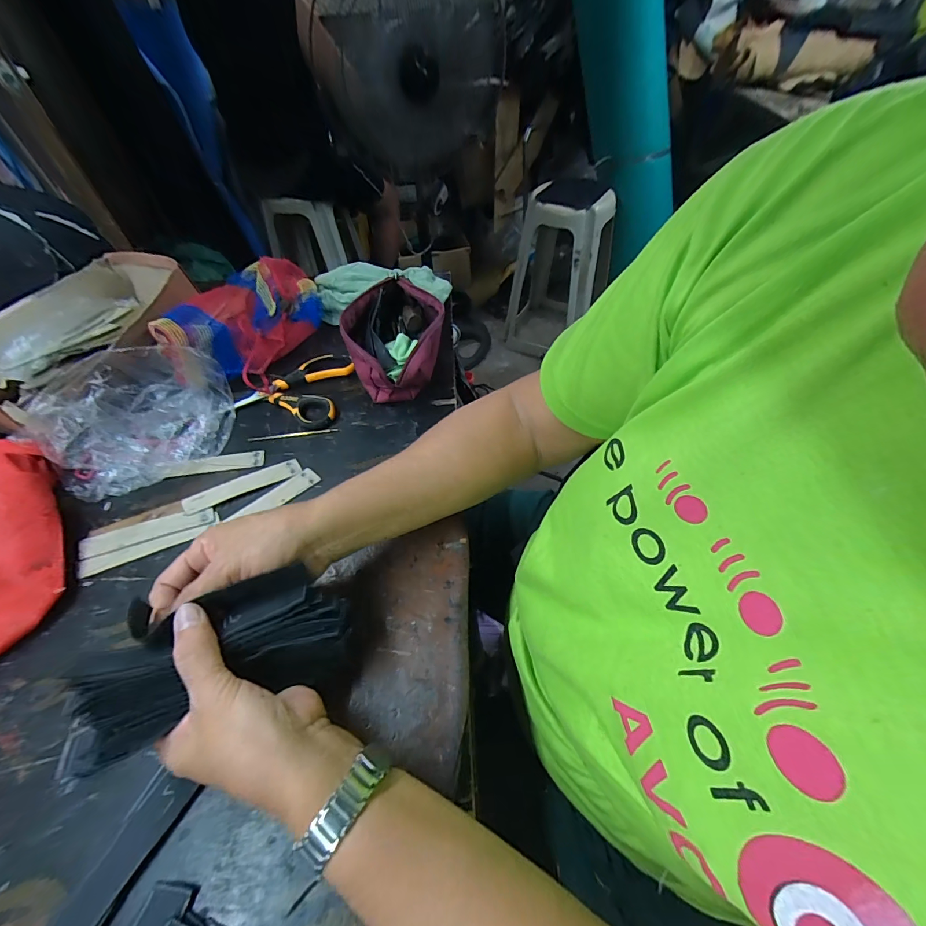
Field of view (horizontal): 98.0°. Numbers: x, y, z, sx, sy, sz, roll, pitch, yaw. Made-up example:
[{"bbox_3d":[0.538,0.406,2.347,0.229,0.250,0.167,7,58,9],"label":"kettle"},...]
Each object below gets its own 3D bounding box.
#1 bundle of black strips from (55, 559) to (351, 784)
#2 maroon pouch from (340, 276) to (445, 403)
[{"bbox_3d":[-0.154,0.117,0.256,0.155,0.056,0.074,-15,51,-25],"label":"bundle of black strips"},{"bbox_3d":[-0.089,-0.168,0.541,0.125,0.076,0.180,-22,54,-13],"label":"maroon pouch"}]

